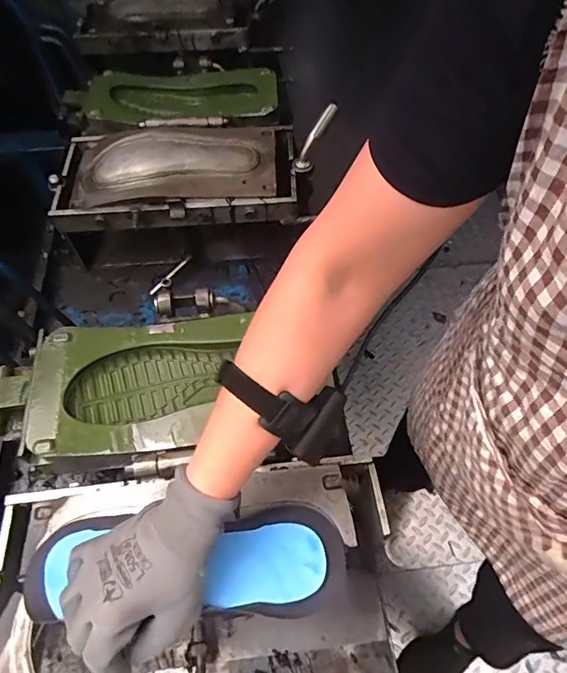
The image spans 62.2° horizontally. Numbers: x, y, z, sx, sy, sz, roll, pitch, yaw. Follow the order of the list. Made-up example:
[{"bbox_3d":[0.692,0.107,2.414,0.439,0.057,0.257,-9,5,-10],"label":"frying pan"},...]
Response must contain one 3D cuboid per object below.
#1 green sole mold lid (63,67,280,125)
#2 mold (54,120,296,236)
[{"bbox_3d":[-0.215,-0.493,0.954,0.406,0.068,0.220,-5,63,1],"label":"green sole mold lid"},{"bbox_3d":[-0.188,-0.294,0.822,0.413,0.067,0.237,-4,63,1],"label":"mold"}]

